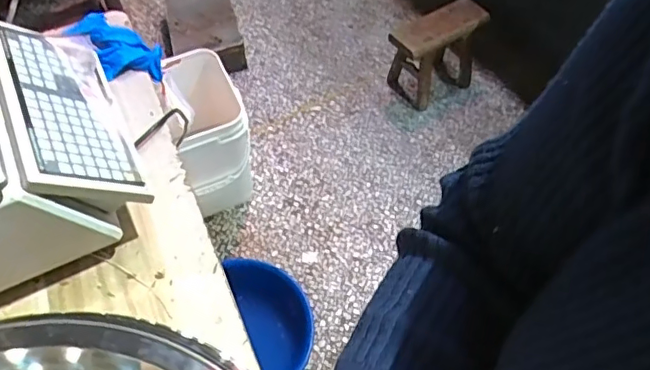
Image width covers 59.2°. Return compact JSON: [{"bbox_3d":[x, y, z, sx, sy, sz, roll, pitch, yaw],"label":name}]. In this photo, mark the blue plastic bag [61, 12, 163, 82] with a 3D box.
[{"bbox_3d":[-0.330,-0.211,0.887,0.179,0.028,0.080,32,63,20],"label":"blue plastic bag"}]

